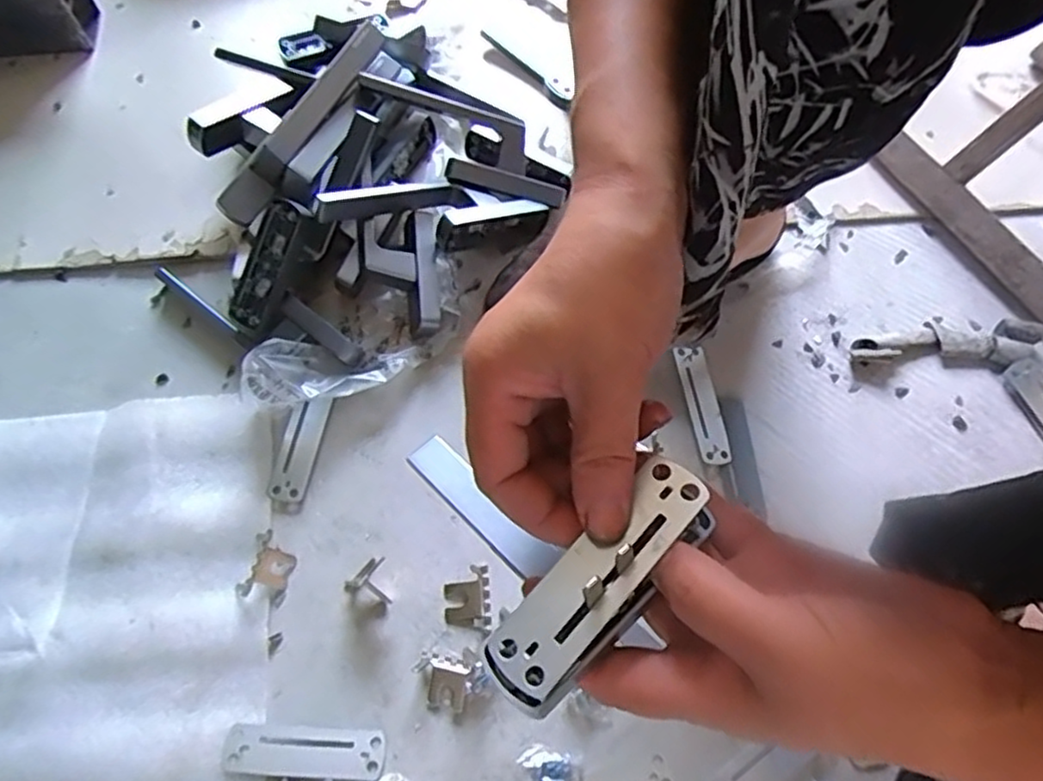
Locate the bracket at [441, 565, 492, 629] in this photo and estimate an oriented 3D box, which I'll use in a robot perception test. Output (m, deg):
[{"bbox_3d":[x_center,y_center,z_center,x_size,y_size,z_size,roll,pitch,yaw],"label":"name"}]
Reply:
[{"bbox_3d":[-0.037,0.139,0.461,0.032,0.008,0.039,-4,66,-2],"label":"bracket"}]

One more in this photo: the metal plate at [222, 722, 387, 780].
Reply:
[{"bbox_3d":[-0.133,0.223,0.422,0.095,0.004,0.028,5,62,-4],"label":"metal plate"}]

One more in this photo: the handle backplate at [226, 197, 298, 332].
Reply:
[{"bbox_3d":[-0.192,-0.094,0.507,0.030,0.007,0.096,29,103,12],"label":"handle backplate"}]

